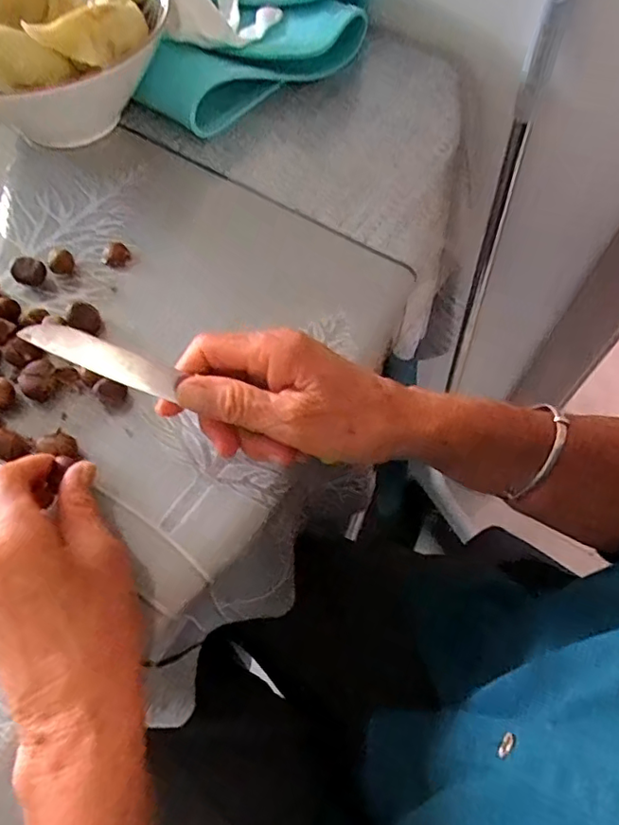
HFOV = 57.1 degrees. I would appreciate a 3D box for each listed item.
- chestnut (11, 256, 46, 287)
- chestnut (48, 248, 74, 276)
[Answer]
[{"bbox_3d":[-0.198,-0.099,0.403,0.021,0.019,0.015,-33,68,-17],"label":"chestnut"},{"bbox_3d":[-0.178,-0.108,0.408,0.015,0.018,0.015,1,62,-1],"label":"chestnut"}]

